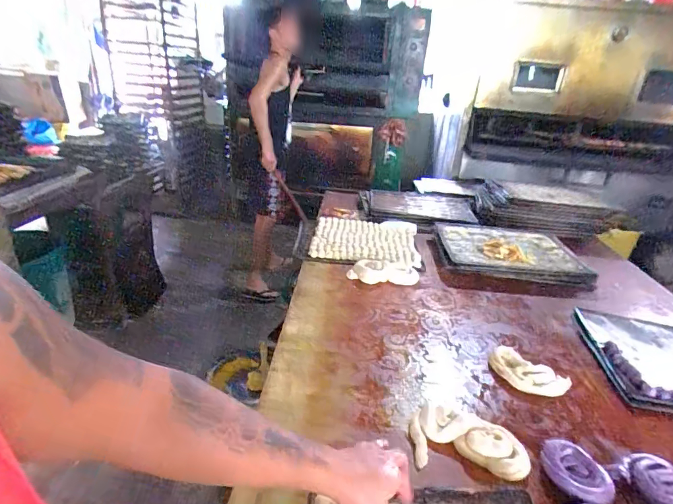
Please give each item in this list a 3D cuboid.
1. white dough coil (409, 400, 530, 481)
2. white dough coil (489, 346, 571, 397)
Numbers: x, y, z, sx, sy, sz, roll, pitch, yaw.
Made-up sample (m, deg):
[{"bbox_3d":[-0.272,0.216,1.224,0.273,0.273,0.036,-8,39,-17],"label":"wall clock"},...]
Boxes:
[{"bbox_3d":[0.230,0.333,0.708,0.189,0.032,0.131,8,25,8],"label":"white dough coil"},{"bbox_3d":[0.417,0.267,0.873,0.162,0.032,0.099,21,30,31],"label":"white dough coil"}]

